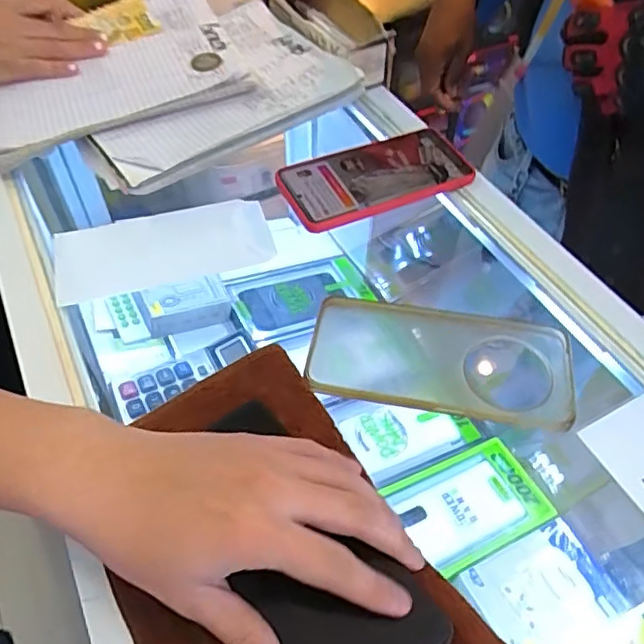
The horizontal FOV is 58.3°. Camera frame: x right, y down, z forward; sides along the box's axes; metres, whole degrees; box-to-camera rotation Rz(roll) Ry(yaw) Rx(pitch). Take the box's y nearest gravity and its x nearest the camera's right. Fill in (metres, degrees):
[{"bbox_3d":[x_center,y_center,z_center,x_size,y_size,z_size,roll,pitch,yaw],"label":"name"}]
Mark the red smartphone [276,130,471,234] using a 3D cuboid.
[{"bbox_3d":[0.046,-0.127,0.506,0.168,0.011,0.080,-24,56,-18],"label":"red smartphone"}]

